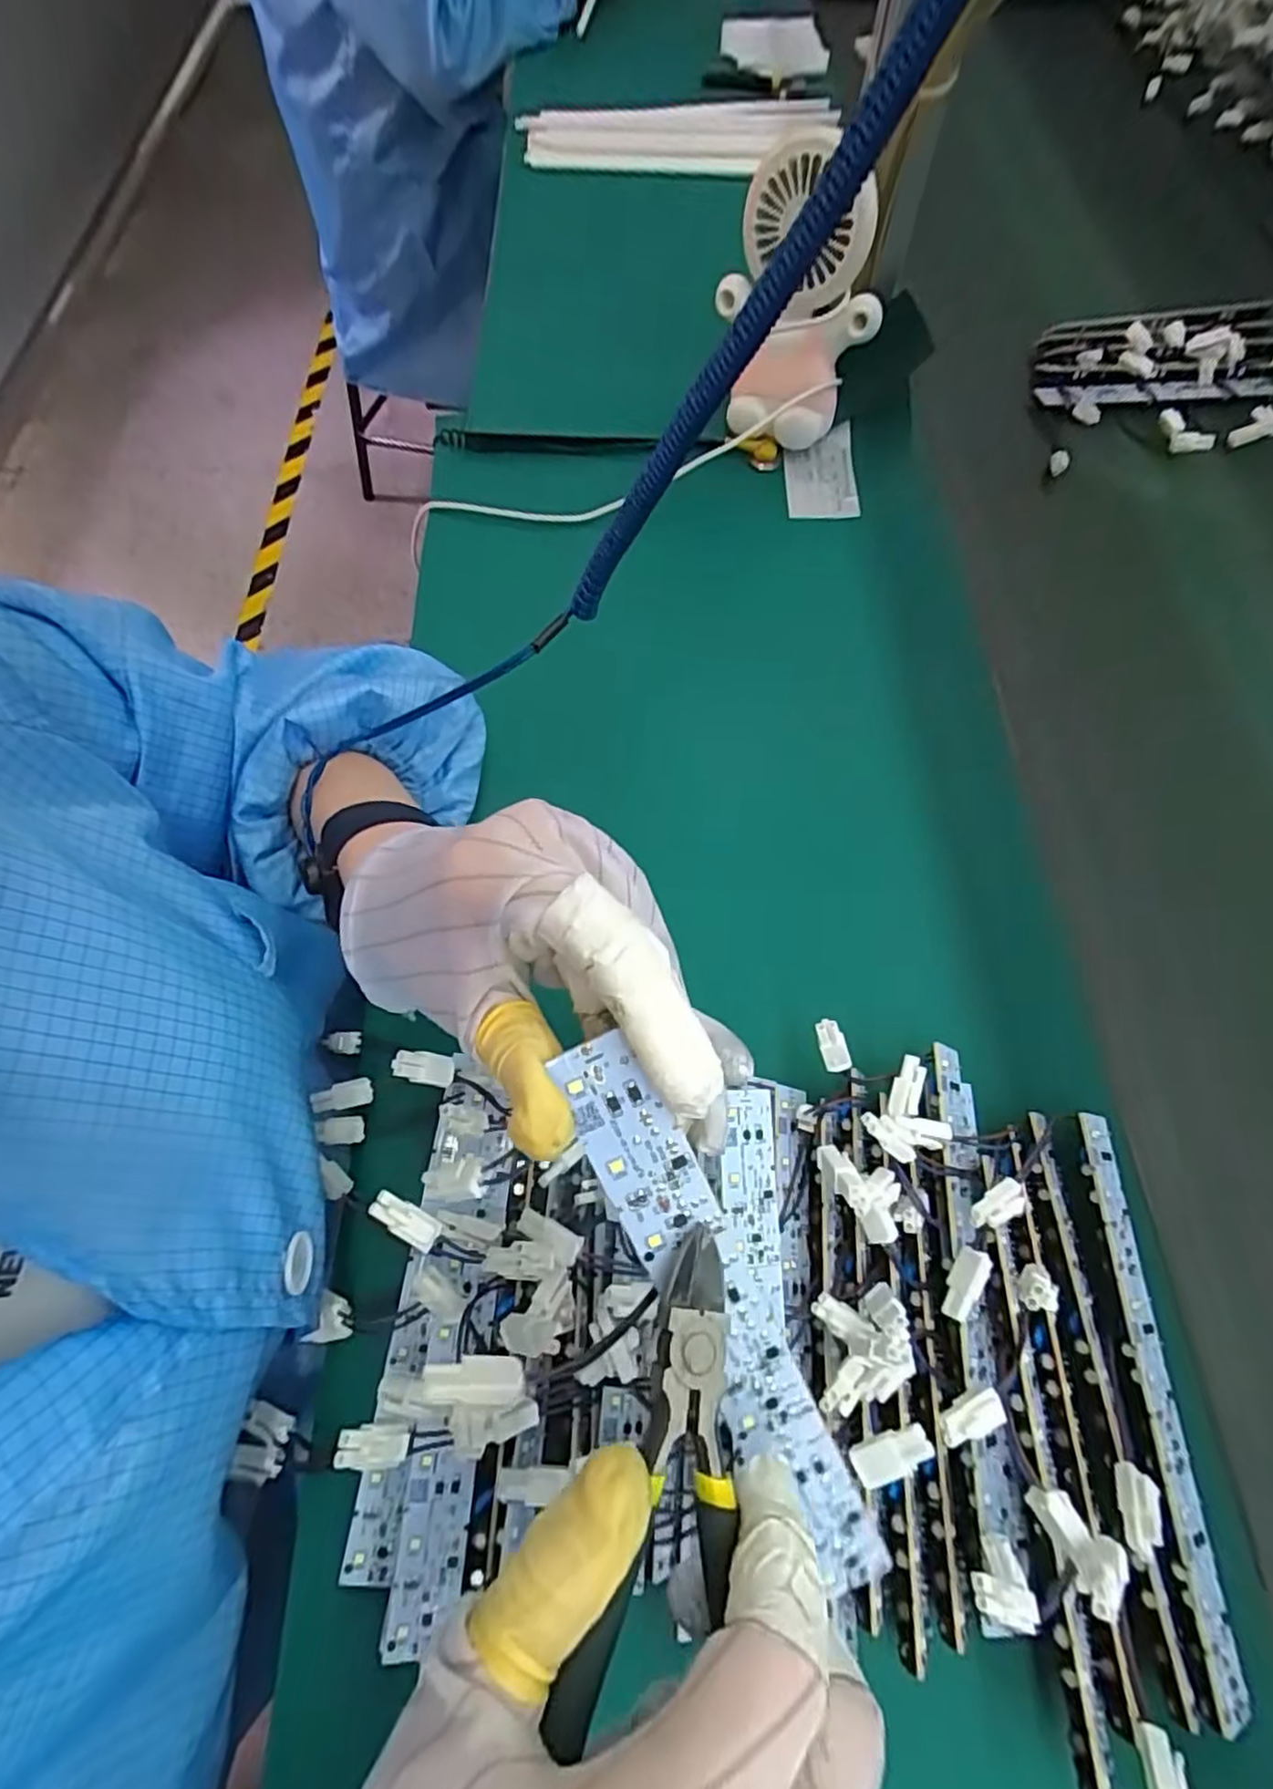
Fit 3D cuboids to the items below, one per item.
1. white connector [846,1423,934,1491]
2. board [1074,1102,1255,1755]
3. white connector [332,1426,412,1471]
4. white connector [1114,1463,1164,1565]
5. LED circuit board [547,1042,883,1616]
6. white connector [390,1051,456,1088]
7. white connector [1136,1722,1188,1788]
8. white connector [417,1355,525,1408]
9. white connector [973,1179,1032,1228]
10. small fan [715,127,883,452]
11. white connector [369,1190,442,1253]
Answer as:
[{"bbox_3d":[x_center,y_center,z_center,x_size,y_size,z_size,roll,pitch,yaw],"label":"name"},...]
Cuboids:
[{"bbox_3d":[0.079,0.174,0.214,0.025,0.004,0.012,-35,69,12],"label":"white connector"},{"bbox_3d":[0.199,0.184,0.265,0.018,0.006,0.188,11,64,-18],"label":"board"},{"bbox_3d":[-0.075,0.160,0.199,0.007,0.023,0.009,-9,58,42],"label":"white connector"},{"bbox_3d":[0.168,0.205,0.230,0.009,0.009,0.027,27,37,11],"label":"white connector"},{"bbox_3d":[0.025,0.120,0.186,0.024,0.004,0.186,-26,102,-3],"label":"LED circuit board"},{"bbox_3d":[-0.074,0.061,0.244,0.005,0.024,0.011,-20,61,33],"label":"white connector"},{"bbox_3d":[0.160,0.269,0.207,0.008,0.010,0.027,23,29,9],"label":"white connector"},{"bbox_3d":[-0.043,0.129,0.183,0.027,0.009,0.010,9,65,-15],"label":"white connector"},{"bbox_3d":[0.139,0.120,0.265,0.025,0.004,0.013,-18,67,-22],"label":"white connector"},{"bbox_3d":[0.096,-0.358,0.442,0.104,0.162,0.056,19,67,8],"label":"small fan"},{"bbox_3d":[-0.079,0.111,0.236,0.025,0.004,0.011,39,69,-10],"label":"white connector"}]

